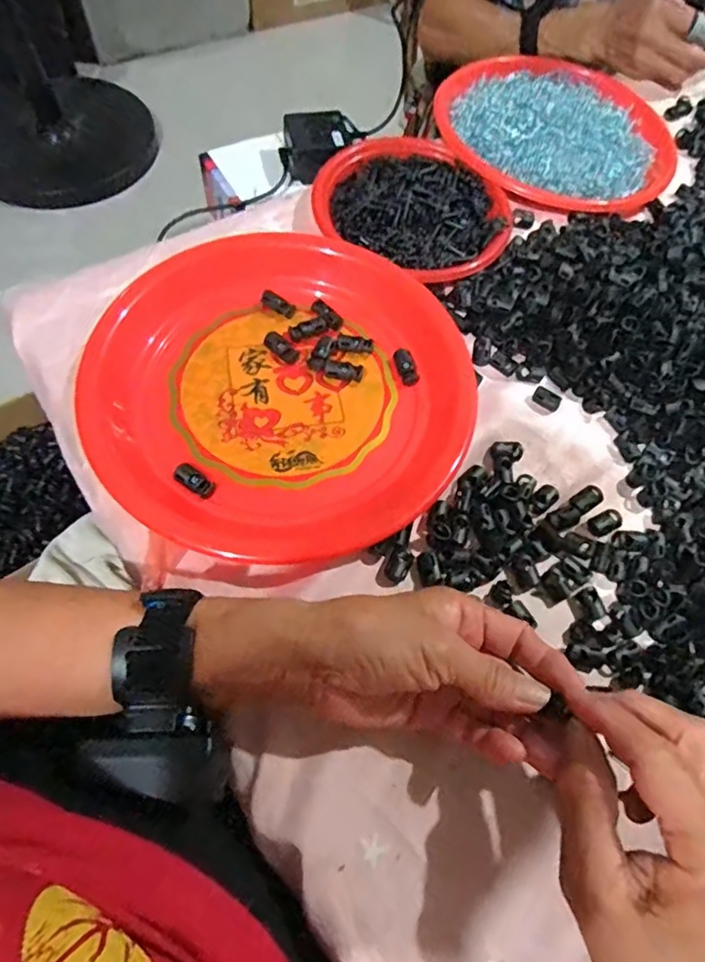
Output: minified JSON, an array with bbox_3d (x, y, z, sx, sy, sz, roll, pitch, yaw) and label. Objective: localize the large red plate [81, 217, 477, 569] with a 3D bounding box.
[{"bbox_3d":[-0.046,-0.071,0.387,0.244,0.027,0.254,1,65,-2],"label":"large red plate"}]

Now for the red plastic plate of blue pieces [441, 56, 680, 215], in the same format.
[{"bbox_3d":[0.192,-0.330,0.535,0.226,0.026,0.199,17,65,6],"label":"red plastic plate of blue pieces"}]

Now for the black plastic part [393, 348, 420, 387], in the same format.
[{"bbox_3d":[0.040,-0.084,0.419,0.014,0.006,0.030,-13,66,-8],"label":"black plastic part"}]

